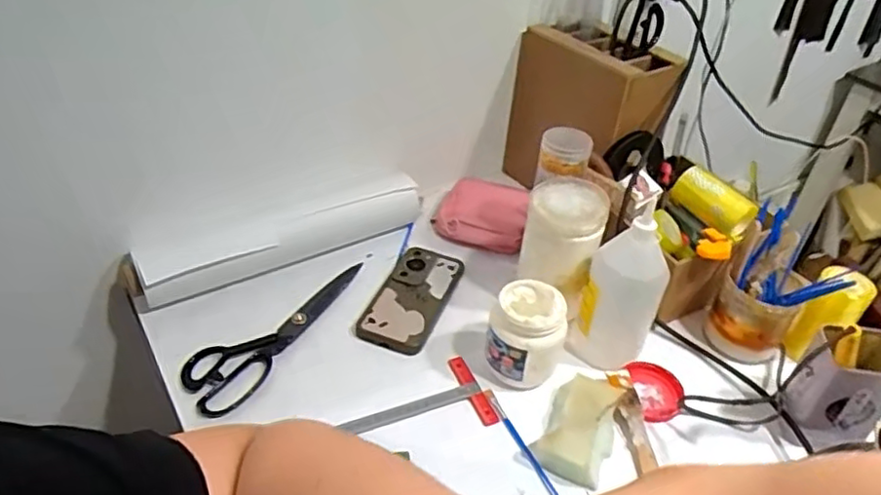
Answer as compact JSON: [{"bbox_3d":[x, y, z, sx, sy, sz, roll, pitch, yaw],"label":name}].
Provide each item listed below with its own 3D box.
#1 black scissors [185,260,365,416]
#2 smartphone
[{"bbox_3d":[-0.165,0.092,0.717,0.073,0.021,0.247,33,47,31],"label":"black scissors"},{"bbox_3d":[-0.034,0.058,0.774,0.083,0.019,0.168,15,40,12],"label":"smartphone"}]

